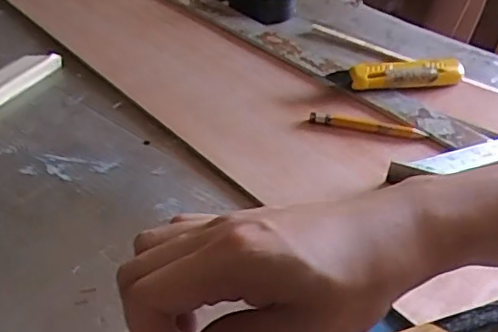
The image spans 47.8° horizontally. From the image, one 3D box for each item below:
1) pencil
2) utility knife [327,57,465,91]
[{"bbox_3d":[0.102,-0.036,0.486,0.098,0.006,0.012,8,42,4],"label":"pencil"},{"bbox_3d":[0.146,-0.088,0.535,0.138,0.019,0.023,-8,43,-14],"label":"utility knife"}]

